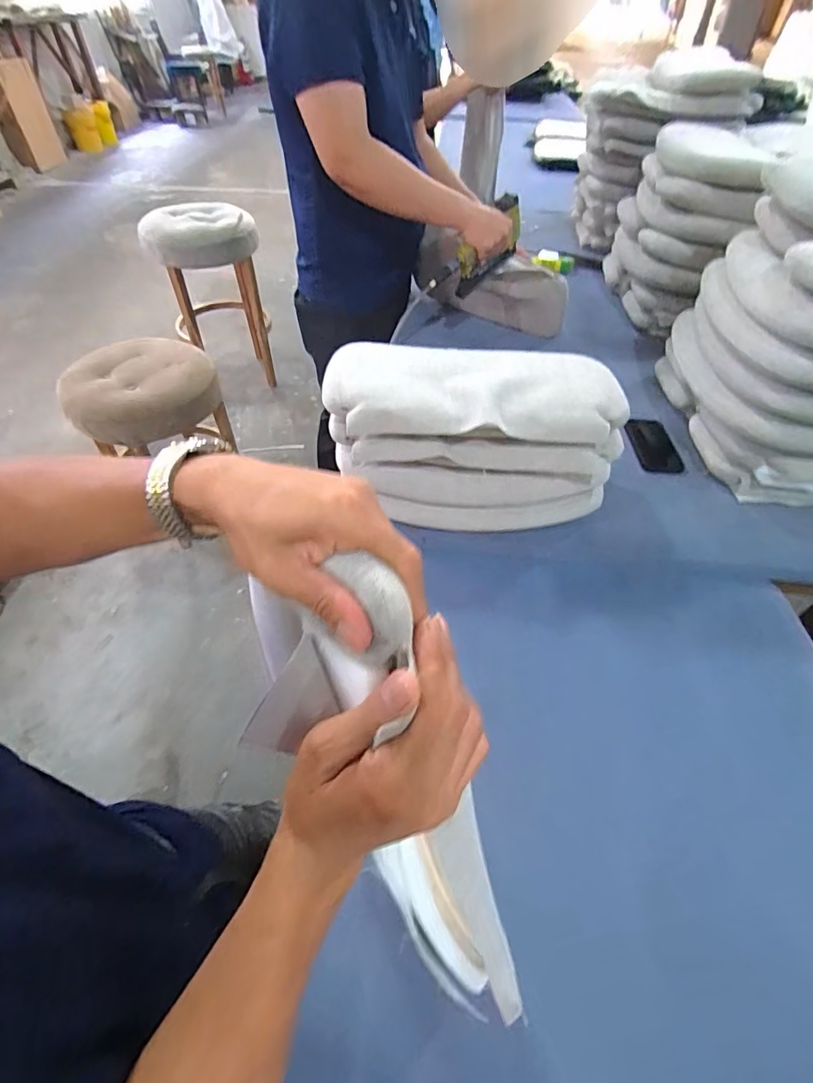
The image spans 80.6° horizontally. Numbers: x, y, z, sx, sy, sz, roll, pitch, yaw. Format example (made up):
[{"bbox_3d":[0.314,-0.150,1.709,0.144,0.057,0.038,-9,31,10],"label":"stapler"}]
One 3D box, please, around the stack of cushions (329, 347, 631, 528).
[{"bbox_3d":[0.100,-0.174,0.786,0.432,0.209,0.222,1,50,0],"label":"stack of cushions"}]

